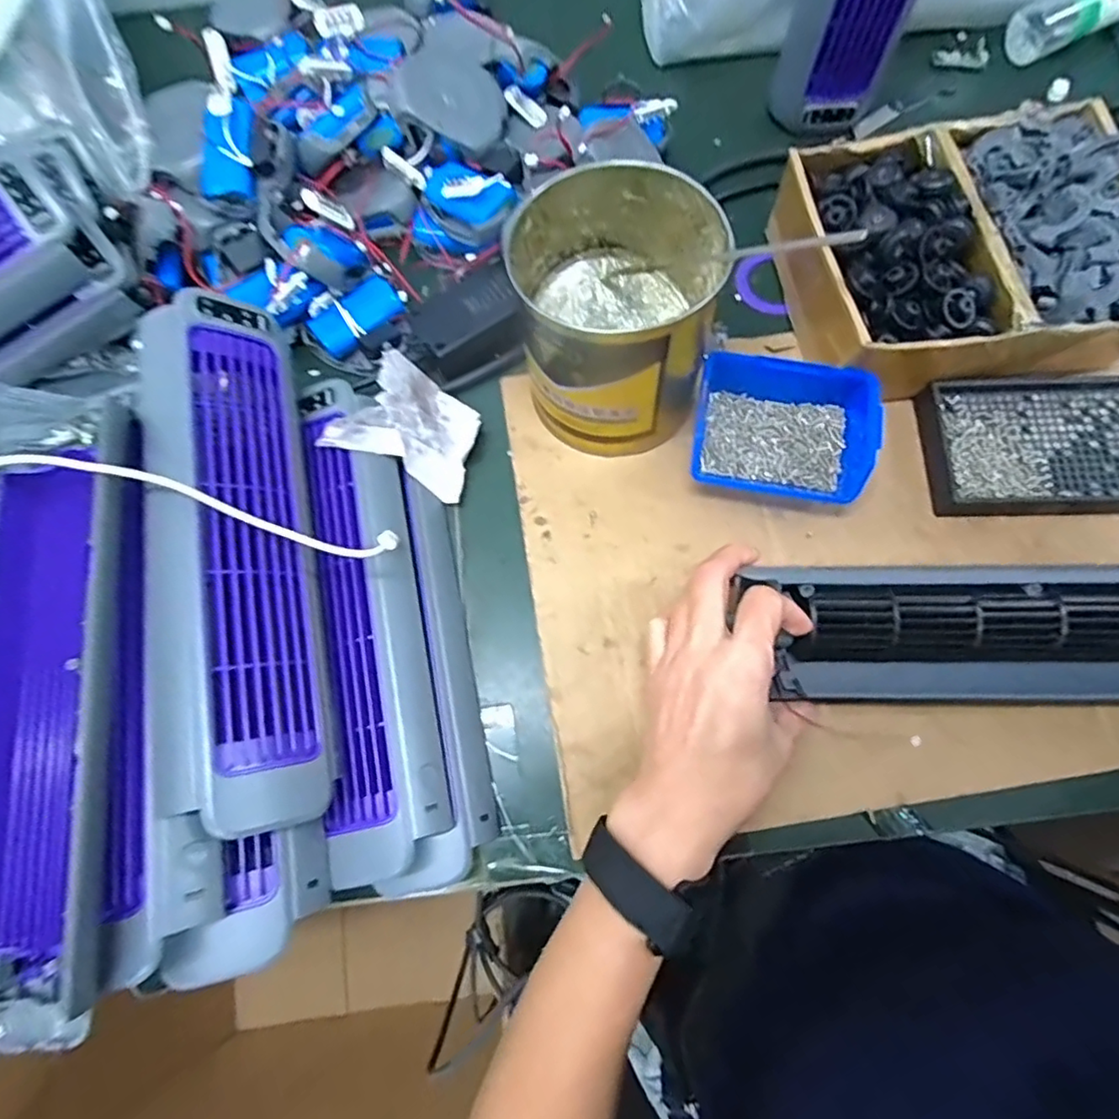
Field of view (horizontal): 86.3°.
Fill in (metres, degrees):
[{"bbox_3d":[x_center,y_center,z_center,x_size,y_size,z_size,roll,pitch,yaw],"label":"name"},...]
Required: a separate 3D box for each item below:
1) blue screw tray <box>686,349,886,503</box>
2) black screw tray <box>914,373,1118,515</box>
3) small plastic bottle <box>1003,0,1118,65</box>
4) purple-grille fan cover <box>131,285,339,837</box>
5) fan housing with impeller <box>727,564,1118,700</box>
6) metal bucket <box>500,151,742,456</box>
[{"bbox_3d":[0.146,-0.084,0.398,0.113,0.046,0.084,11,74,5],"label":"blue screw tray"},{"bbox_3d":[0.323,-0.077,0.402,0.145,0.021,0.096,0,73,2],"label":"black screw tray"},{"bbox_3d":[0.463,-0.478,0.508,0.140,0.037,0.039,-22,73,8],"label":"small plastic bottle"},{"bbox_3d":[-0.173,-0.010,0.324,0.035,0.078,0.290,-28,68,40],"label":"purple-grille fan cover"},{"bbox_3d":[0.248,0.041,0.329,0.296,0.058,0.070,2,73,2],"label":"fan housing with impeller"},{"bbox_3d":[0.034,-0.153,0.378,0.121,0.103,0.129,0,73,2],"label":"metal bucket"}]

